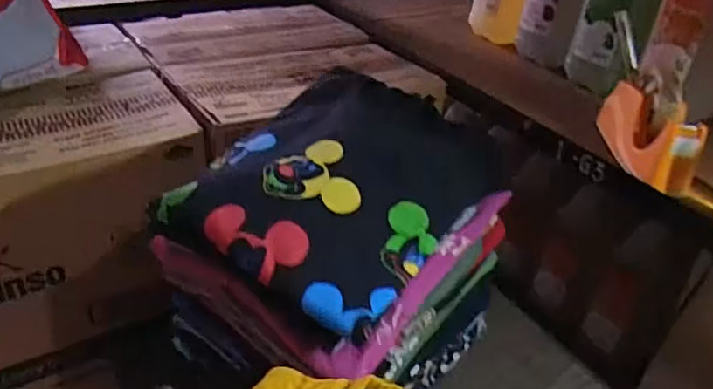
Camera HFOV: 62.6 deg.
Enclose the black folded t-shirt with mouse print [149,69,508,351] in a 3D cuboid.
[{"bbox_3d":[-0.014,-0.020,0.601,0.242,0.074,0.312,25,38,27],"label":"black folded t-shirt with mouse print"}]

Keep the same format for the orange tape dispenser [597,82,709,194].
[{"bbox_3d":[0.381,-0.084,0.765,0.069,0.080,0.174,7,33,2],"label":"orange tape dispenser"}]

